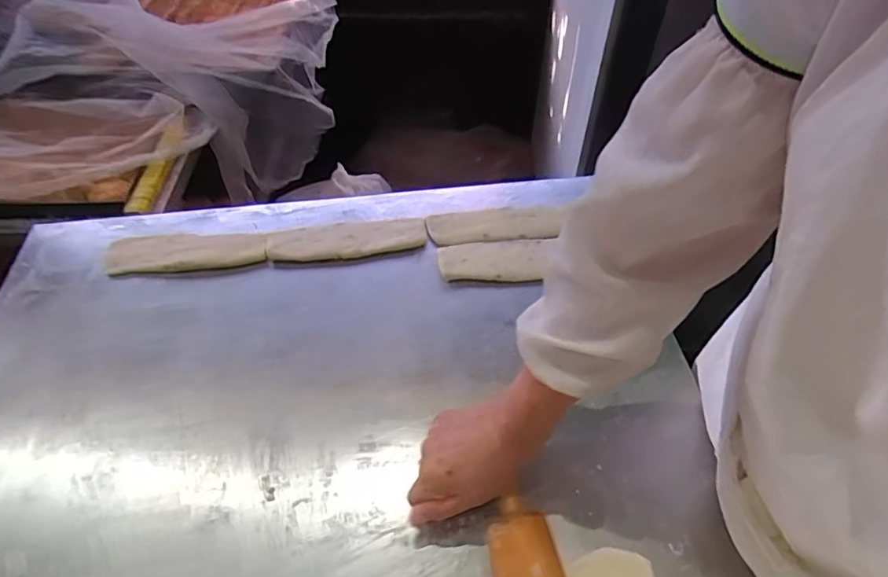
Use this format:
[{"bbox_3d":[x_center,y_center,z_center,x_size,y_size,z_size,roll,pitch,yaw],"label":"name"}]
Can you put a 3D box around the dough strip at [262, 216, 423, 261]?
[{"bbox_3d":[-0.129,-0.069,0.708,0.205,0.010,0.064,-7,52,-5],"label":"dough strip"}]

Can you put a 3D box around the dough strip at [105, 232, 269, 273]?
[{"bbox_3d":[-0.334,-0.052,0.694,0.197,0.014,0.069,-4,51,-3],"label":"dough strip"}]

